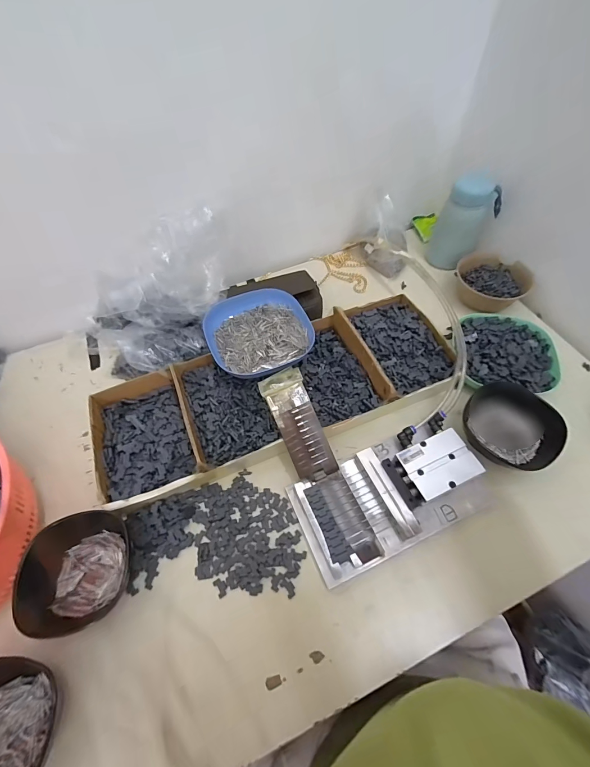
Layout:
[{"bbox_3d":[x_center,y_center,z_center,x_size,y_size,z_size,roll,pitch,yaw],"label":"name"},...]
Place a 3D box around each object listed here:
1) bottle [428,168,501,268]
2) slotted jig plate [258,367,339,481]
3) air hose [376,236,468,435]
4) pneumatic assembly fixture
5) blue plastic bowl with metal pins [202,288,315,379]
[{"bbox_3d":[0.296,-0.284,0.590,0.087,0.146,0.077,21,60,15],"label":"bottle"},{"bbox_3d":[0.005,0.050,0.413,0.050,0.009,0.136,-22,82,-12],"label":"slotted jig plate"},{"bbox_3d":[0.186,-0.110,0.502,0.081,0.052,0.345,-1,57,1],"label":"air hose"},{"bbox_3d":[0.112,0.129,0.396,0.214,0.037,0.113,-21,58,-11],"label":"pneumatic assembly fixture"},{"bbox_3d":[-0.053,-0.072,0.489,0.139,0.047,0.126,-19,58,-10],"label":"blue plastic bowl with metal pins"}]

